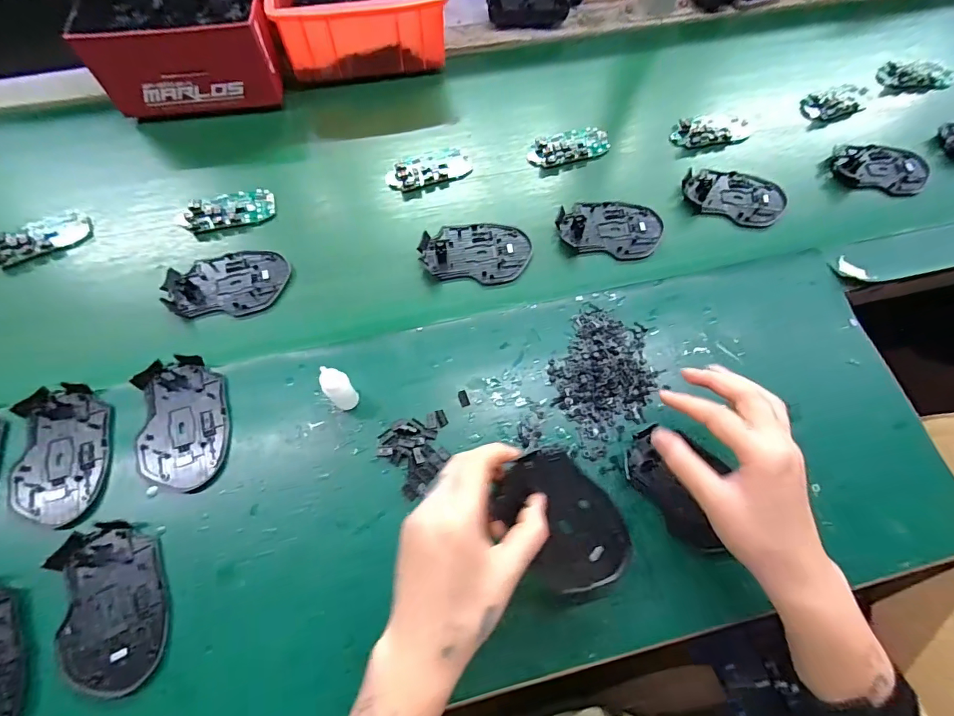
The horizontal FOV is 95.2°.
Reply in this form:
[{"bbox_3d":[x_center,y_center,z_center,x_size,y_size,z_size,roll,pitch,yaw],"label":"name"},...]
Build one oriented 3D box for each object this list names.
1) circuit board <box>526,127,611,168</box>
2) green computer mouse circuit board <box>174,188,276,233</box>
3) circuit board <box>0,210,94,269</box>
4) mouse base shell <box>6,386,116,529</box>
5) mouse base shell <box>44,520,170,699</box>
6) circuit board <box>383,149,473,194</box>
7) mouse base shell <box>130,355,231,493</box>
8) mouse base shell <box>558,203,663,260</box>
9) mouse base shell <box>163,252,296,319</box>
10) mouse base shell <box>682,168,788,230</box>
[{"bbox_3d":[0.110,-0.252,0.521,0.098,0.017,0.043,-19,70,-9],"label":"circuit board"},{"bbox_3d":[-0.274,-0.160,0.472,0.104,0.012,0.044,-17,70,-9],"label":"green computer mouse circuit board"},{"bbox_3d":[-0.457,-0.124,0.450,0.097,0.009,0.046,-35,73,-15],"label":"circuit board"},{"bbox_3d":[-0.344,0.078,0.360,0.073,0.008,0.113,-12,69,-7],"label":"mouse base shell"},{"bbox_3d":[-0.269,0.181,0.320,0.071,0.008,0.114,-19,70,-9],"label":"mouse base shell"},{"bbox_3d":[-0.055,-0.219,0.505,0.100,0.010,0.048,-18,70,-9],"label":"circuit board"},{"bbox_3d":[-0.253,0.054,0.374,0.072,0.011,0.115,-12,69,-7],"label":"mouse base shell"},{"bbox_3d":[0.144,-0.141,0.473,0.111,0.014,0.070,8,68,1],"label":"mouse base shell"},{"bbox_3d":[-0.250,-0.077,0.438,0.114,0.012,0.073,-5,68,-4],"label":"mouse base shell"},{"bbox_3d":[0.294,-0.185,0.497,0.111,0.014,0.072,16,68,4],"label":"mouse base shell"}]

